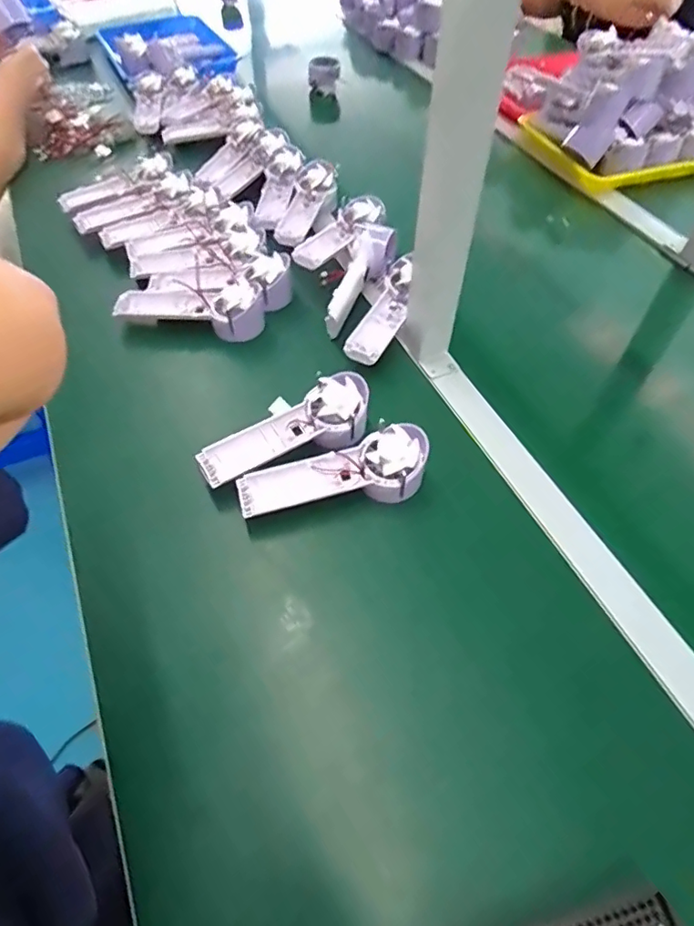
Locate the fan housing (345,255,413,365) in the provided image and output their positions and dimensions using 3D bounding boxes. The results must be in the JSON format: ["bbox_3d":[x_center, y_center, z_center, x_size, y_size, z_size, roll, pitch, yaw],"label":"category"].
[{"bbox_3d":[0.047,-0.182,0.622,0.051,0.033,0.167,20,56,13],"label":"fan housing"}]

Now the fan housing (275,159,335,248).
[{"bbox_3d":[-0.059,-0.375,0.764,0.054,0.031,0.166,18,69,11],"label":"fan housing"}]

